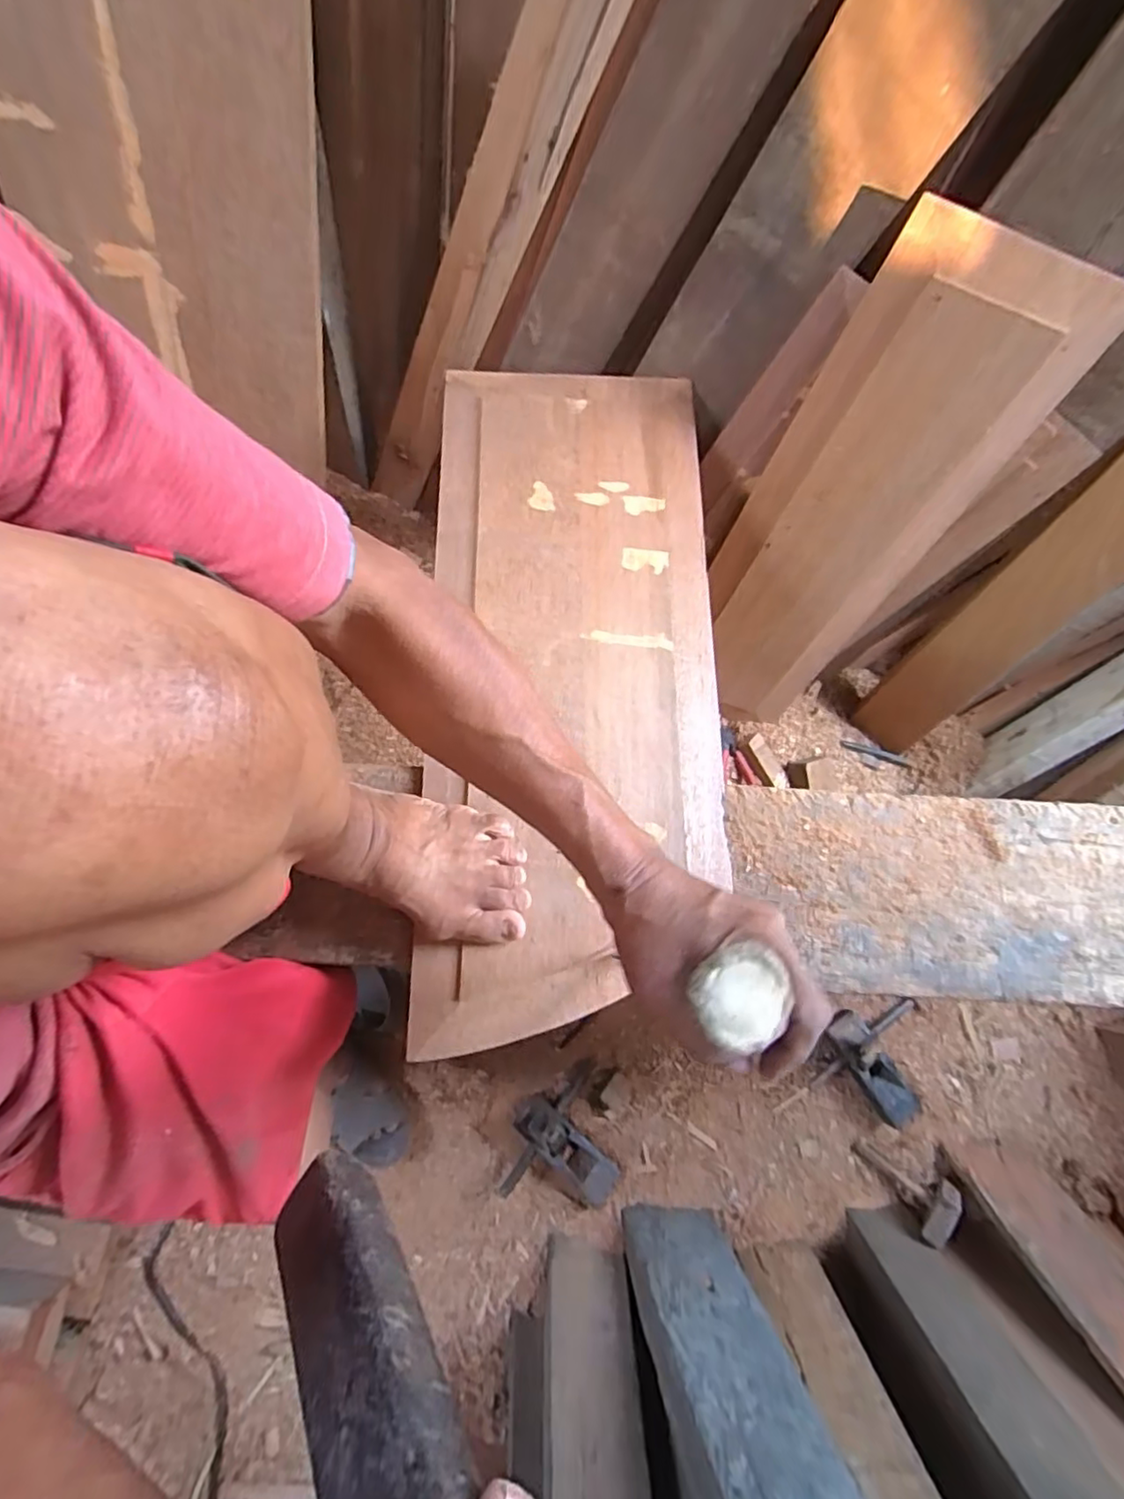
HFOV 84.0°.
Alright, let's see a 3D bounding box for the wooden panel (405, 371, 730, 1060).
[{"bbox_3d":[0.010,-0.086,0.608,0.283,0.022,0.684,3,74,-1],"label":"wooden panel"}]

